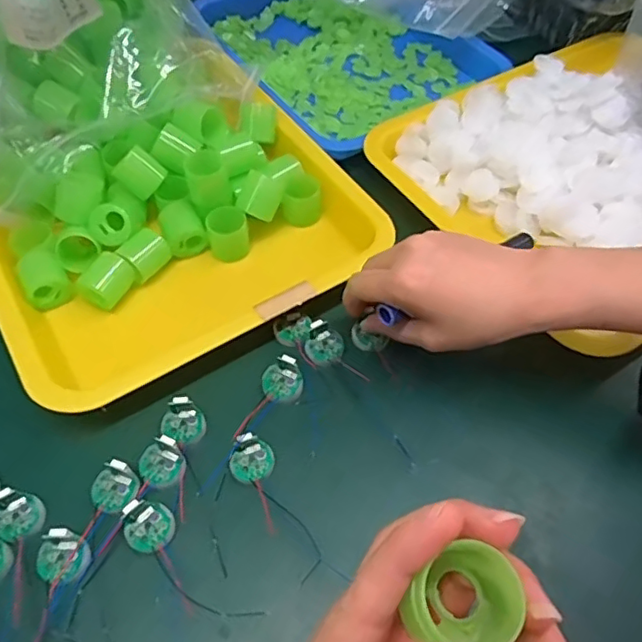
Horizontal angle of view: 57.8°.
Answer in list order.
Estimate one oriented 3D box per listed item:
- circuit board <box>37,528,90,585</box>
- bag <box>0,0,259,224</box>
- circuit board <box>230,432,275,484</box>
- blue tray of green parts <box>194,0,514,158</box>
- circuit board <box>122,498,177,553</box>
[{"bbox_3d":[-0.135,0.122,0.302,0.026,0.012,0.024,16,57,10],"label":"circuit board"},{"bbox_3d":[-0.199,-0.215,0.454,0.248,0.084,0.242,-26,60,-17],"label":"bag"},{"bbox_3d":[-0.040,0.079,0.333,0.025,0.016,0.024,-9,56,-7],"label":"circuit board"},{"bbox_3d":[0.010,-0.270,0.559,0.205,0.042,0.273,-33,62,-21],"label":"blue tray of green parts"},{"bbox_3d":[-0.093,0.108,0.311,0.025,0.014,0.026,-36,63,-22],"label":"circuit board"}]

